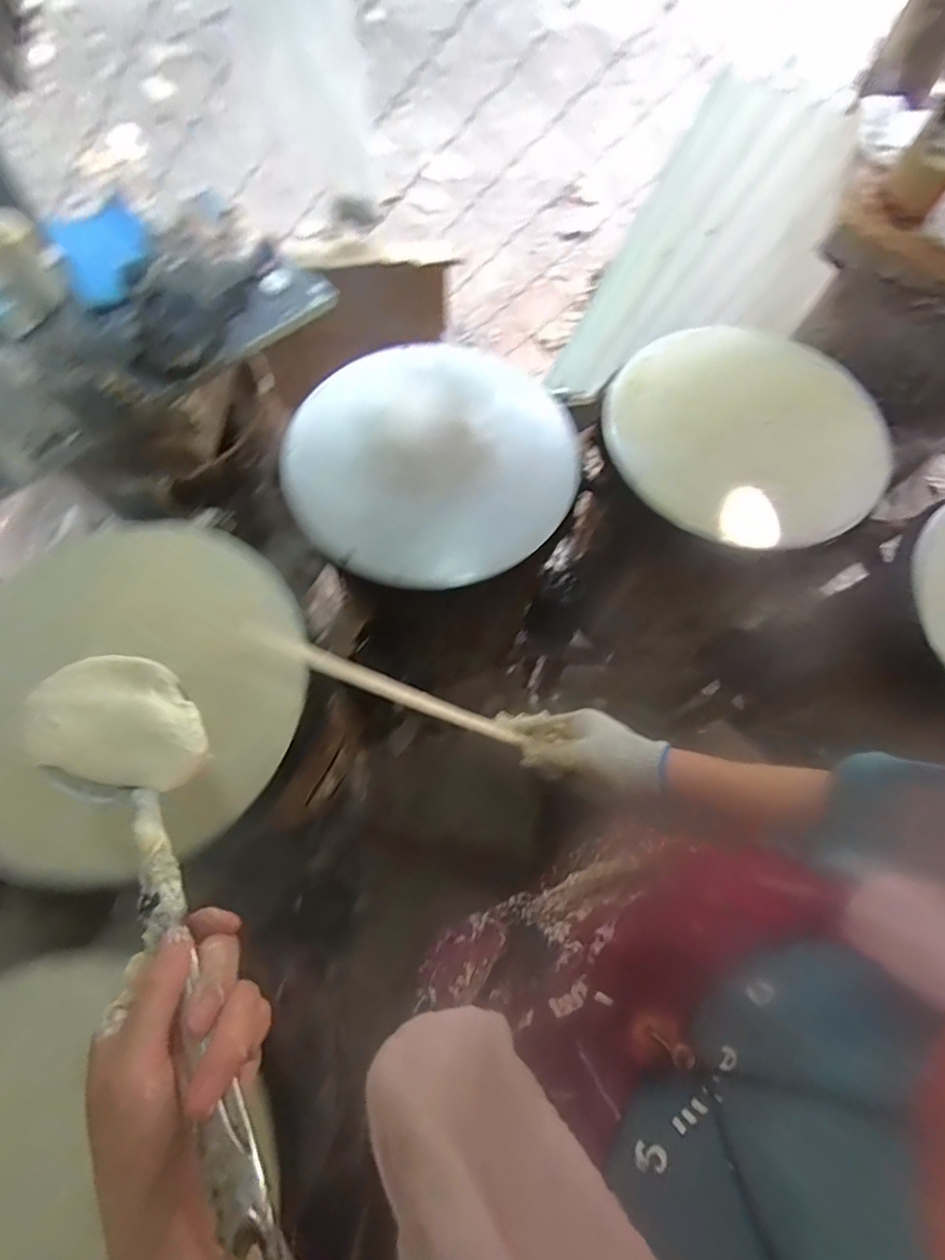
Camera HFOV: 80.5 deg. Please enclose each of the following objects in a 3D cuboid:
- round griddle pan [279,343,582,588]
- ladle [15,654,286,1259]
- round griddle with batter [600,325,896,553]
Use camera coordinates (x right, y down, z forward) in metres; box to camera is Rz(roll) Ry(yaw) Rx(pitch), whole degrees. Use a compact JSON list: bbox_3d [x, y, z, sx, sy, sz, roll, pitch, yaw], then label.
[{"bbox_3d":[-0.046,-0.236,0.749,0.349,0.045,0.394,41,72,13],"label":"round griddle pan"},{"bbox_3d":[-0.168,0.145,0.304,0.089,0.064,0.326,-33,56,-14],"label":"ladle"},{"bbox_3d":[0.381,-0.291,0.776,0.359,0.049,0.360,1,68,-2],"label":"round griddle with batter"}]

